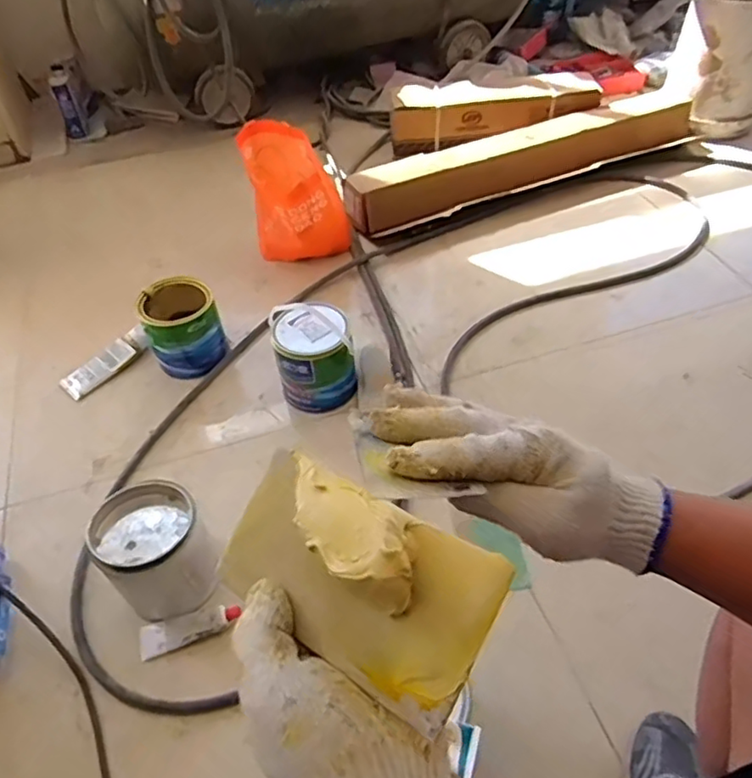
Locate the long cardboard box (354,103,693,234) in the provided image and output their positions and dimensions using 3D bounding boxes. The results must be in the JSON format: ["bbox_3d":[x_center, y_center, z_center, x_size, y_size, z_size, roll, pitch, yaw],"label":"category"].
[{"bbox_3d":[0.441,-0.657,1.741,1.128,0.123,0.210,-24,51,-17],"label":"long cardboard box"}]

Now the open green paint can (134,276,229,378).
[{"bbox_3d":[-0.402,-0.130,1.290,0.148,0.141,0.157,-23,50,-16],"label":"open green paint can"}]

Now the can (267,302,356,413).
[{"bbox_3d":[-0.116,-0.067,1.188,0.151,0.202,0.136,-8,48,-3],"label":"can"}]

